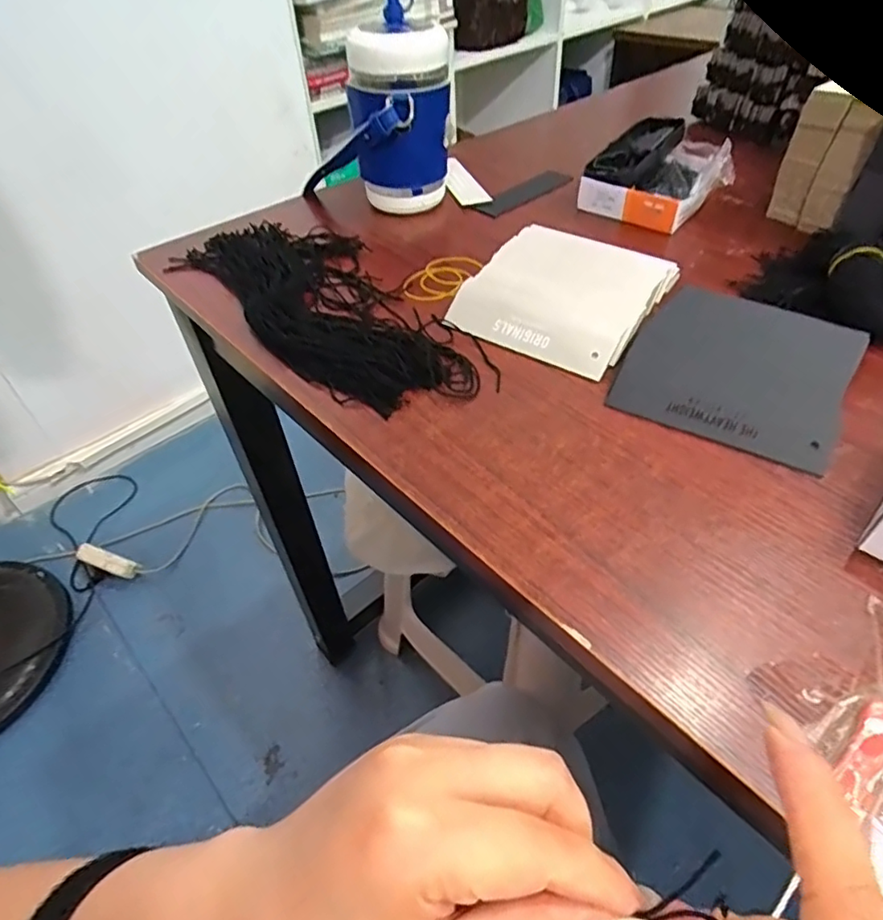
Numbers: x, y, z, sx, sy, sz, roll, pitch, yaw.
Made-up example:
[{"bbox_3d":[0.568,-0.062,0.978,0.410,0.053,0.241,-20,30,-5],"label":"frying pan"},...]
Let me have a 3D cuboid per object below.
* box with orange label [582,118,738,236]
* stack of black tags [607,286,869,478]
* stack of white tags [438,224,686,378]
[{"bbox_3d":[0.209,-0.266,0.562,0.116,0.059,0.116,28,53,26],"label":"box with orange label"},{"bbox_3d":[0.186,-0.058,0.374,0.124,0.031,0.111,23,51,23],"label":"stack of black tags"},{"bbox_3d":[0.089,-0.124,0.442,0.127,0.027,0.129,25,52,24],"label":"stack of white tags"}]

